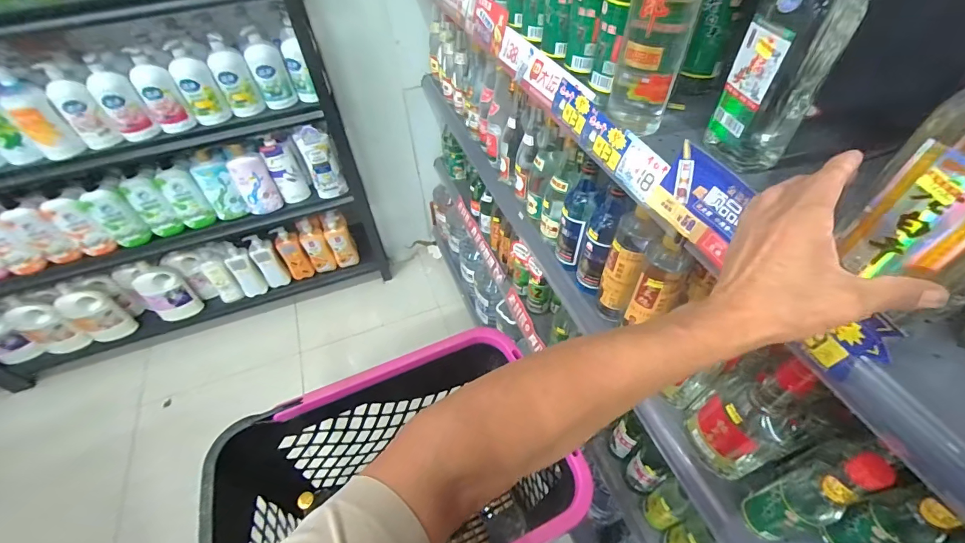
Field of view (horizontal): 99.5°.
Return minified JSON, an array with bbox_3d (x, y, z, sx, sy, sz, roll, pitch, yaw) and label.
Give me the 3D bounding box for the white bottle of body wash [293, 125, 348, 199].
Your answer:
[{"bbox_3d":[-0.552,-0.370,1.404,0.099,0.295,0.080,-20,51,-13],"label":"white bottle of body wash"}]

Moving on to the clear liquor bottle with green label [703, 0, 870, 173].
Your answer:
[{"bbox_3d":[0.300,-0.220,0.397,0.058,0.249,0.072,-12,50,-7],"label":"clear liquor bottle with green label"}]

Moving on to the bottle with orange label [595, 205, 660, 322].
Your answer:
[{"bbox_3d":[0.226,0.001,0.662,0.055,0.221,0.053,15,52,16],"label":"bottle with orange label"}]

